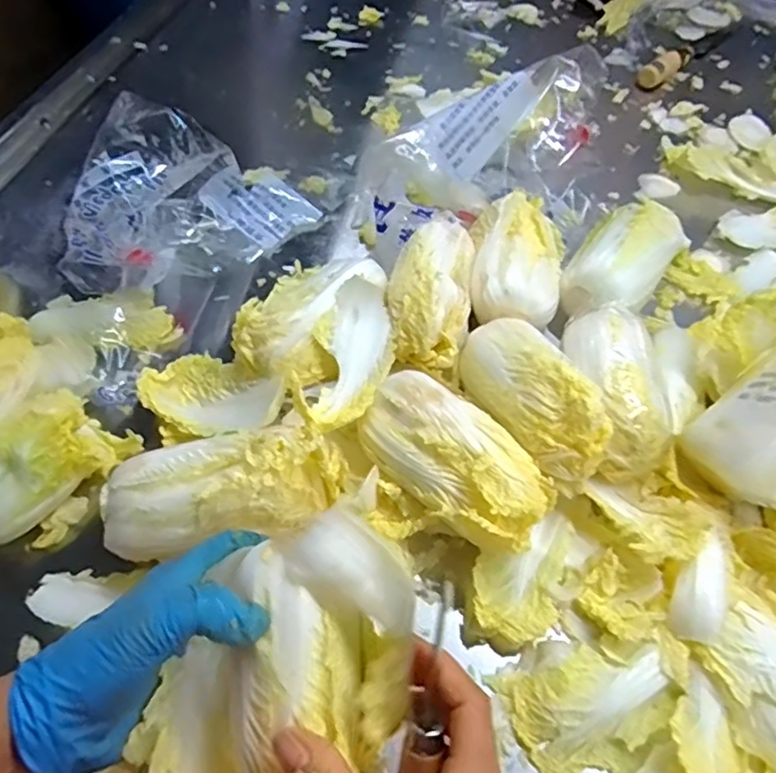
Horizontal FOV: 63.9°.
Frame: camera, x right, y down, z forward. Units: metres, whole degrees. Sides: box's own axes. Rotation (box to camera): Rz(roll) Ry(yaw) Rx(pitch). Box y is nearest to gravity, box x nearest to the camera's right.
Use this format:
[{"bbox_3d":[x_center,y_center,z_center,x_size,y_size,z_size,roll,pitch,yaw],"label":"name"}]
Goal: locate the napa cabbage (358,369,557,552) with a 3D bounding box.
[{"bbox_3d":[0.043,0.054,0.436,0.075,0.065,0.145,-35,66,-19],"label":"napa cabbage"}]

